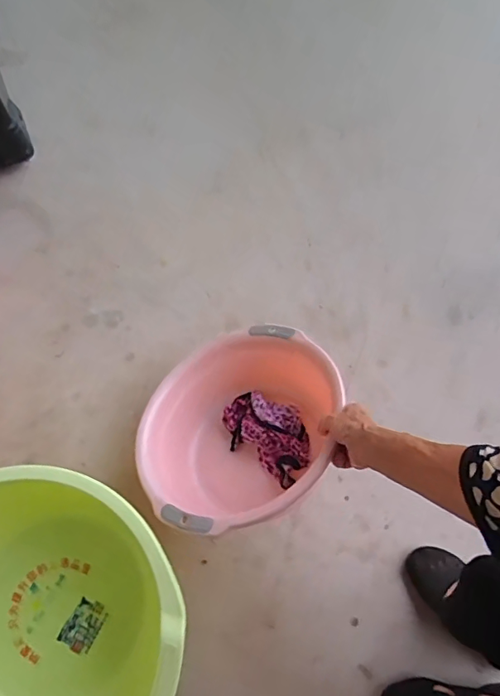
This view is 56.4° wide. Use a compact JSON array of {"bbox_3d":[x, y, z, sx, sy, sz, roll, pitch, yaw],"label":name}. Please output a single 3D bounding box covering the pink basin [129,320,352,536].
[{"bbox_3d":[0.001,0.141,0.727,0.309,0.152,0.330,28,65,39],"label":"pink basin"}]

